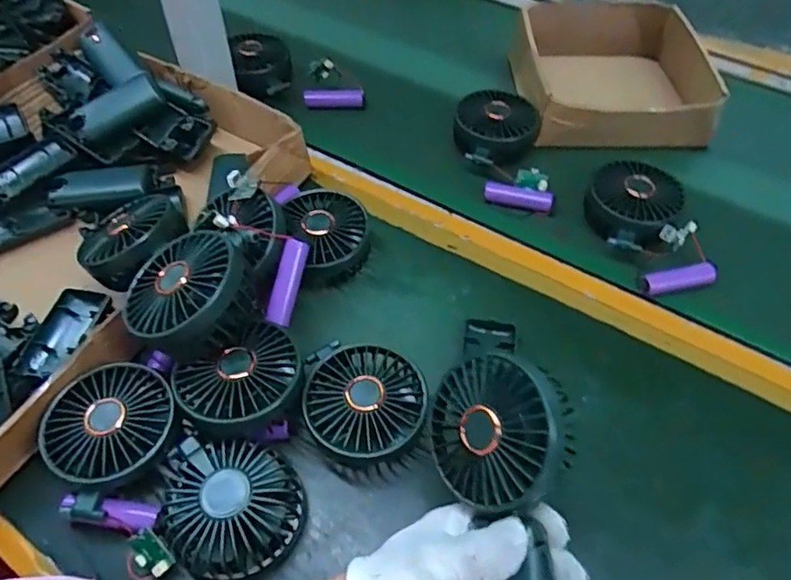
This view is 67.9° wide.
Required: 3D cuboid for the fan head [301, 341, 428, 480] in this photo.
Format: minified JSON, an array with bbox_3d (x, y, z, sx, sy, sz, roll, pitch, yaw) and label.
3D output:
[{"bbox_3d":[-0.021,0.085,0.432,0.085,0.050,0.089,1,52,-1],"label":"fan head"}]

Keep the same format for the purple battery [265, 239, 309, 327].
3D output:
[{"bbox_3d":[-0.084,-0.006,0.446,0.019,0.020,0.065,11,80,11],"label":"purple battery"}]

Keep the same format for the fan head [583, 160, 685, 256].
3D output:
[{"bbox_3d":[0.225,-0.078,0.562,0.084,0.042,0.095,19,56,12],"label":"fan head"}]

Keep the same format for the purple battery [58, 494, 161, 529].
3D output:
[{"bbox_3d":[-0.192,0.147,0.394,0.064,0.019,0.021,12,53,-8],"label":"purple battery"}]

